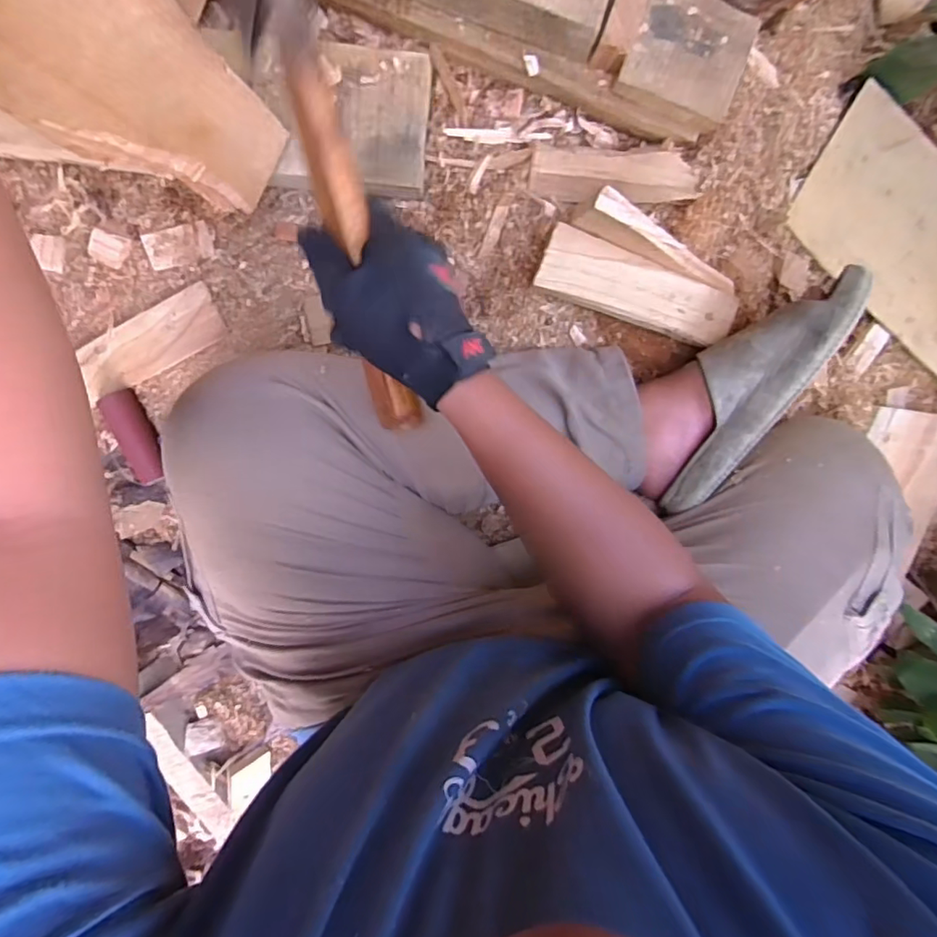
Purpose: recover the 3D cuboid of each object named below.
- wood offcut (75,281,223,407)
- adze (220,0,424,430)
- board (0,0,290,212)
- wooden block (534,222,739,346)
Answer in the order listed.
[{"bbox_3d":[-0.350,-0.137,0.598,0.172,0.019,0.057,-25,99,4],"label":"wood offcut"},{"bbox_3d":[-0.092,-0.181,0.384,0.055,0.062,0.318,-13,113,2],"label":"adze"},{"bbox_3d":[-0.220,-0.259,0.380,0.023,0.263,0.111,34,98,4],"label":"board"},{"bbox_3d":[0.177,-0.184,0.568,0.212,0.035,0.062,18,99,-3],"label":"wooden block"}]

